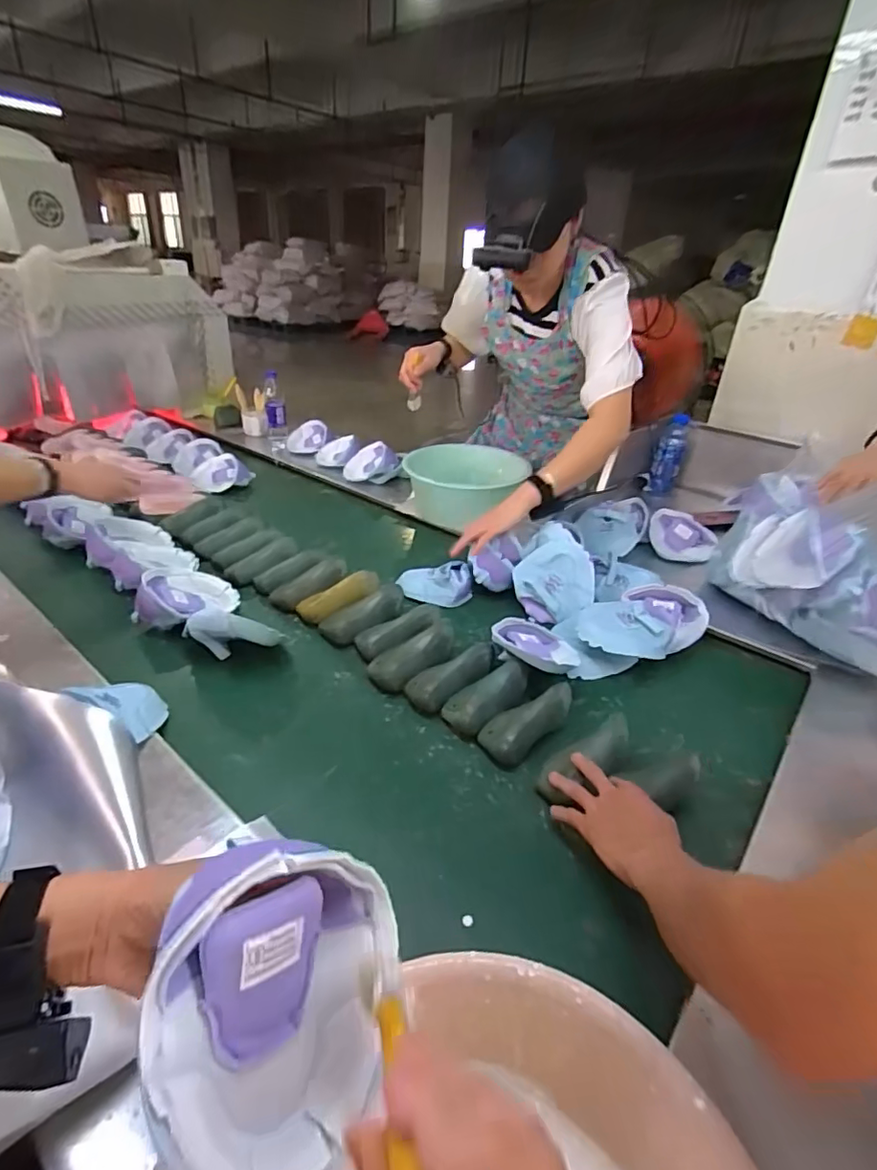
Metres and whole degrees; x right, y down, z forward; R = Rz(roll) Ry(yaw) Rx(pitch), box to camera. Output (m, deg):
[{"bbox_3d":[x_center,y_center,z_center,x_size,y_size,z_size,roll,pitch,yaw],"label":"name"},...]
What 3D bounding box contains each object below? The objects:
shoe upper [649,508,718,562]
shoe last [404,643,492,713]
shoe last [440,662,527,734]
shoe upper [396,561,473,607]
[{"bbox_3d":[0.548,-0.108,1.248,0.118,0.032,0.155,-42,61,-7],"label":"shoe upper"},{"bbox_3d":[0.023,0.141,0.847,0.153,0.048,0.071,-26,44,-38],"label":"shoe last"},{"bbox_3d":[0.074,0.162,0.821,0.073,0.052,0.155,29,40,31],"label":"shoe last"},{"bbox_3d":[-0.005,0.001,1.081,0.147,0.060,0.086,6,34,1],"label":"shoe upper"}]

